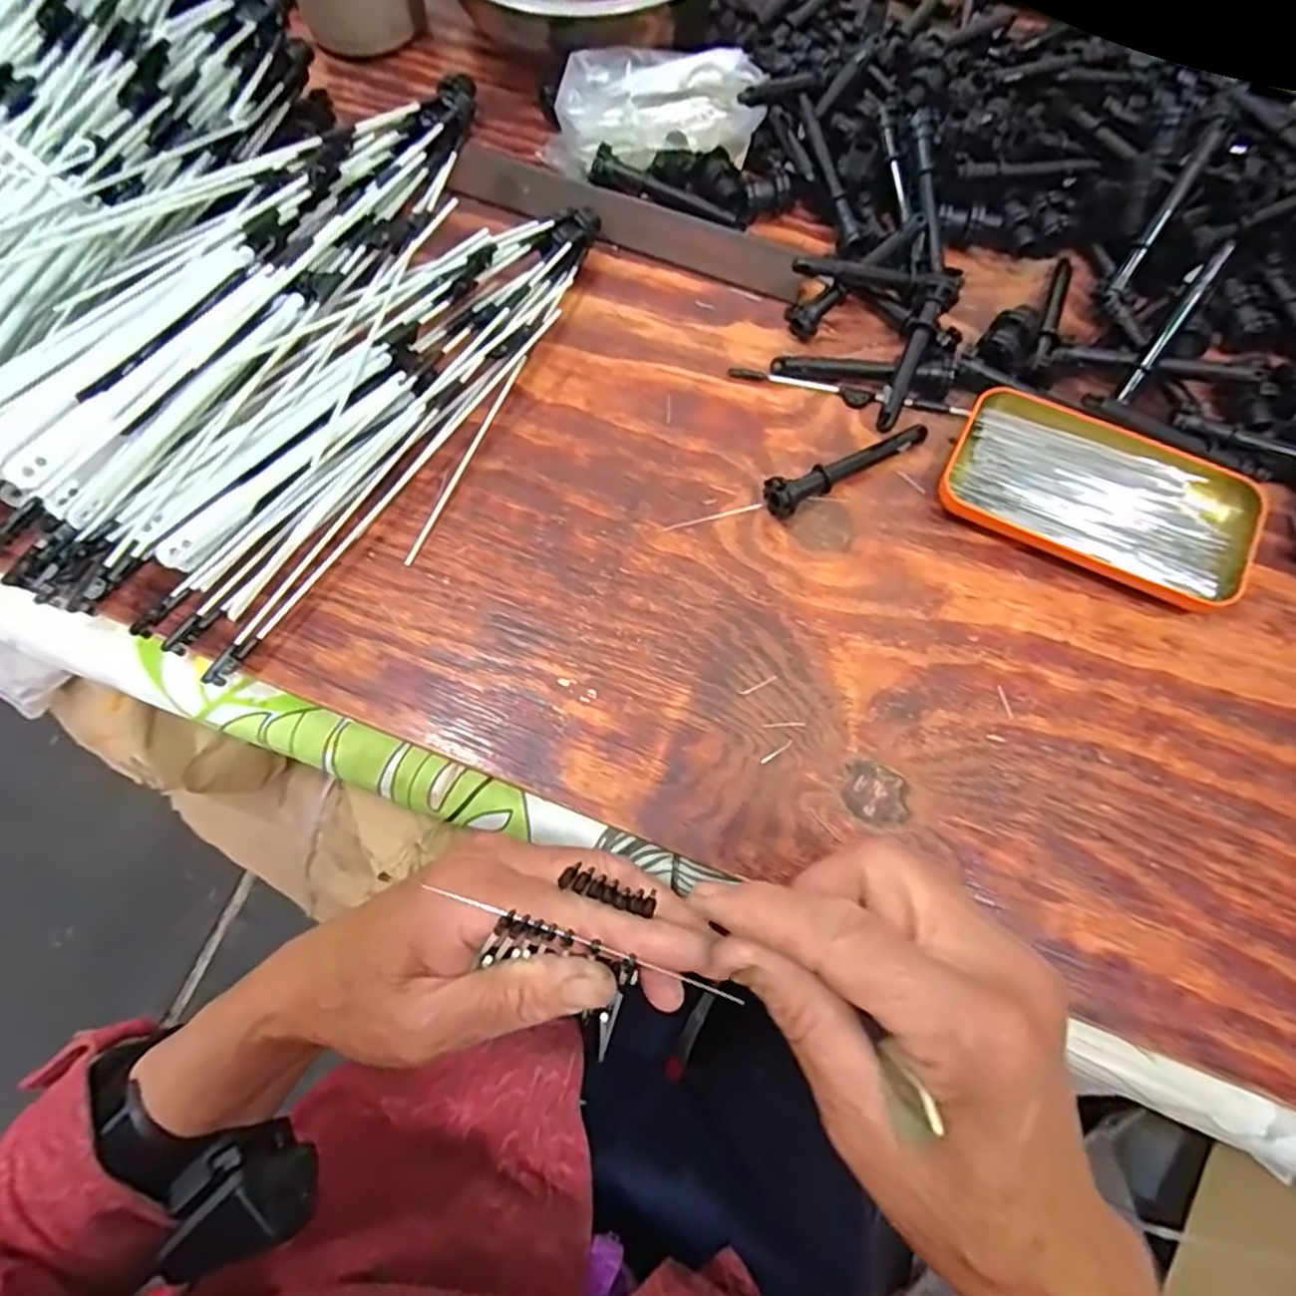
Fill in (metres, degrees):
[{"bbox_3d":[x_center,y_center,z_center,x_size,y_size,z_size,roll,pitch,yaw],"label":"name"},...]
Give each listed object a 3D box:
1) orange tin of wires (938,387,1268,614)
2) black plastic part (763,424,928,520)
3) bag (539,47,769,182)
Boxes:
[{"bbox_3d":[0.224,-0.077,0.359,0.142,0.019,0.074,23,73,10],"label":"orange tin of wires"},{"bbox_3d":[0.103,-0.097,0.373,0.096,0.020,0.018,-32,72,-9],"label":"black plastic part"},{"bbox_3d":[0.002,-0.315,0.424,0.124,0.034,0.063,3,70,3],"label":"bag"}]

